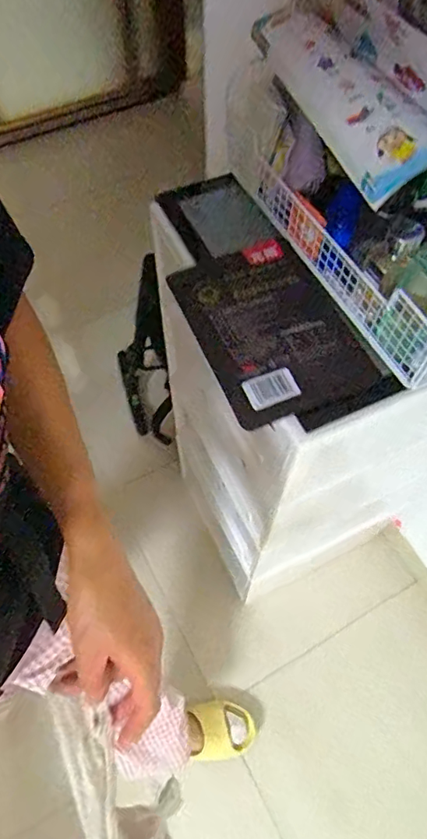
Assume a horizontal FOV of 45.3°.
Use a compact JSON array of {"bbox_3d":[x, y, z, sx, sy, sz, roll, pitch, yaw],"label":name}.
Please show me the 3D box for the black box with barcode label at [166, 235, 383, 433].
[{"bbox_3d":[0.056,-0.105,0.555,0.157,0.022,0.229,-22,63,-12],"label":"black box with barcode label"}]

